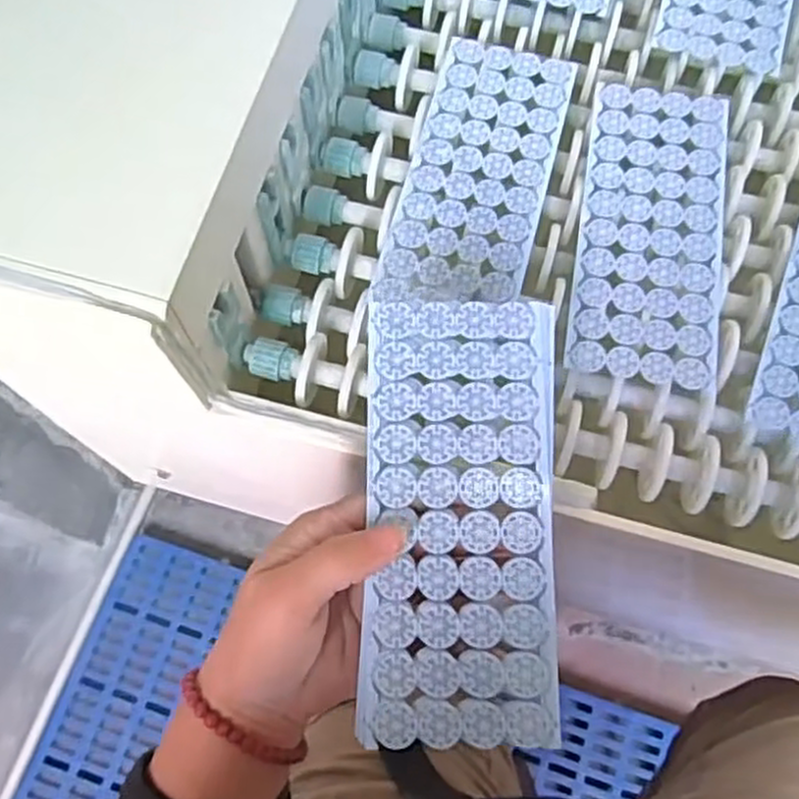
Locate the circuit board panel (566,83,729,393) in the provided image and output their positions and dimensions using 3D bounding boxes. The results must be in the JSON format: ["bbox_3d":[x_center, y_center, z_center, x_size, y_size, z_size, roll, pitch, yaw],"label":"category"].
[{"bbox_3d":[0.142,-0.099,0.437,0.078,0.004,0.187,9,70,3],"label":"circuit board panel"}]

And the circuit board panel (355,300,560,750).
[{"bbox_3d":[0.027,0.048,0.338,0.081,0.004,0.188,1,76,0],"label":"circuit board panel"}]

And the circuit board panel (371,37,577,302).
[{"bbox_3d":[0.046,-0.132,0.449,0.079,0.004,0.181,15,71,5],"label":"circuit board panel"}]

